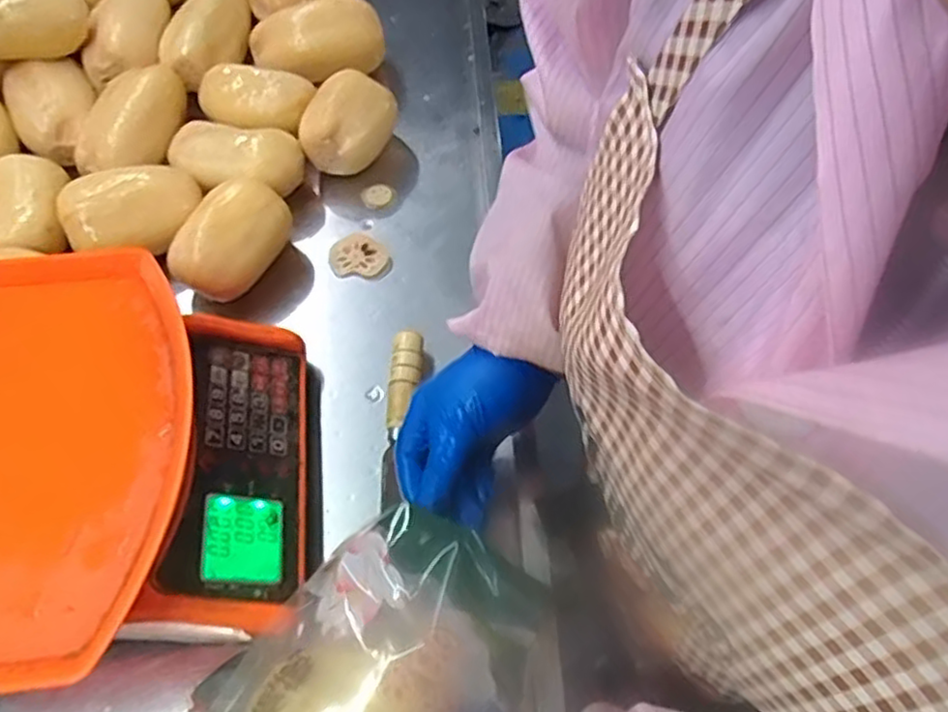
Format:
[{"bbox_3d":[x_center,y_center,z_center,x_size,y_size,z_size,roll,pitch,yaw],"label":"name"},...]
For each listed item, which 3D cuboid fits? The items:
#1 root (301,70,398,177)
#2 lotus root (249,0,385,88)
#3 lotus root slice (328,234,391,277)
[{"bbox_3d":[-0.122,-0.227,0.695,0.070,0.070,0.101,24,64,12],"label":"root"},{"bbox_3d":[-0.167,-0.336,0.757,0.135,0.069,0.077,-27,65,-15],"label":"lotus root"},{"bbox_3d":[-0.109,-0.096,0.667,0.055,0.008,0.043,0,61,-1],"label":"lotus root slice"}]

